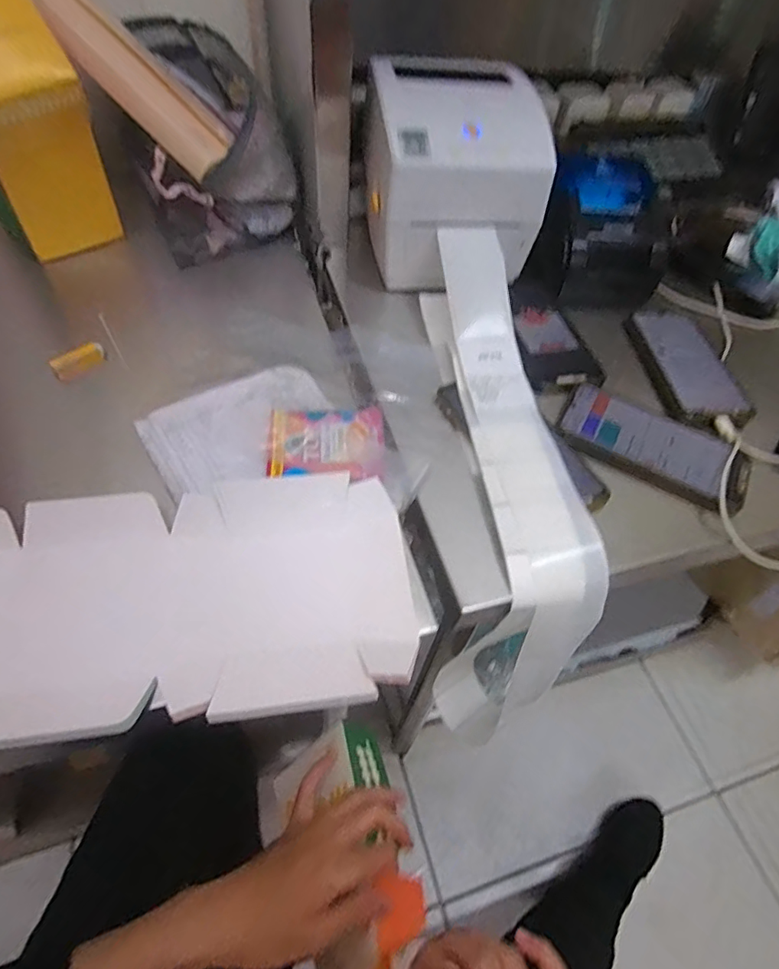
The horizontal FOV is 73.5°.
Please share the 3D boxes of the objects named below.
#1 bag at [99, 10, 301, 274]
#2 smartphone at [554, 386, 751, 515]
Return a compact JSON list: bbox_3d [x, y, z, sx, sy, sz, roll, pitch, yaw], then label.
[{"bbox_3d":[-0.240,-0.436,0.663,0.175,0.173,0.238,-26,60,-22],"label":"bag"},{"bbox_3d":[0.245,-0.039,0.483,0.168,0.010,0.094,26,56,14],"label":"smartphone"}]

